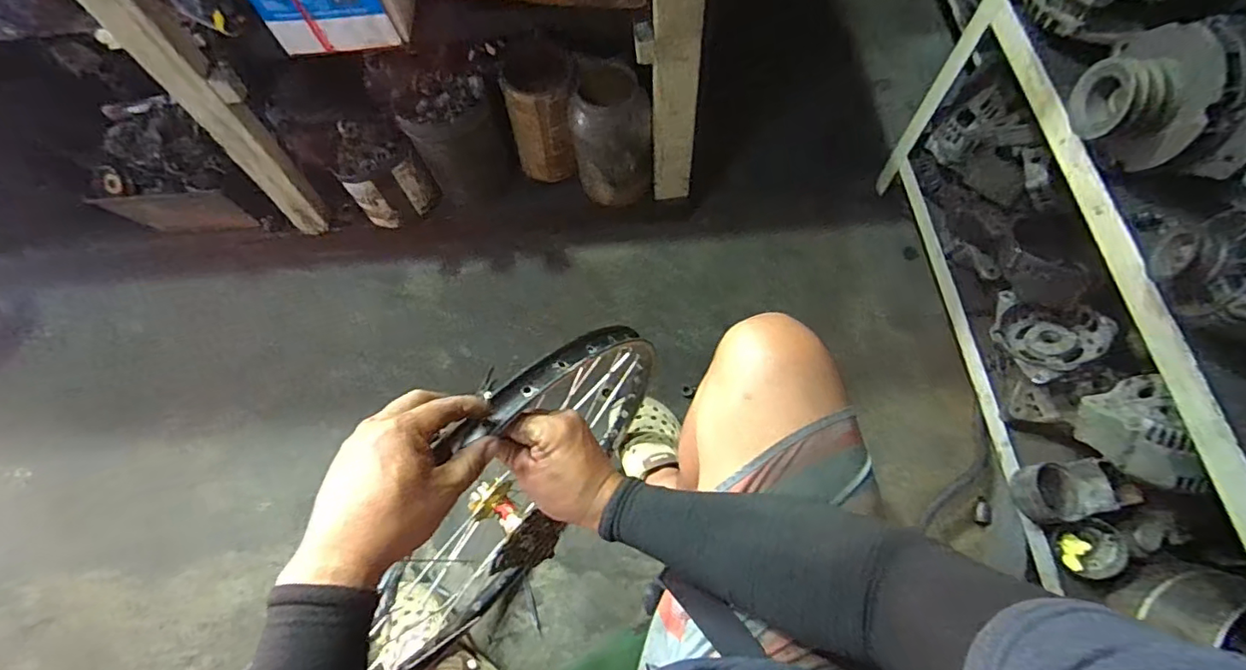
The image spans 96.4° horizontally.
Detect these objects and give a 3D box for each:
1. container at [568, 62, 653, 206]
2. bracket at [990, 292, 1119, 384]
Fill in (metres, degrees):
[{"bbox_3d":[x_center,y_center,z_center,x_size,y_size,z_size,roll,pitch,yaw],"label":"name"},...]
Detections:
[{"bbox_3d":[-0.022,-0.359,1.025,0.140,0.233,0.137,-7,67,0],"label":"container"},{"bbox_3d":[0.622,-0.011,0.822,0.131,0.049,0.169,-23,41,9],"label":"bracket"}]

